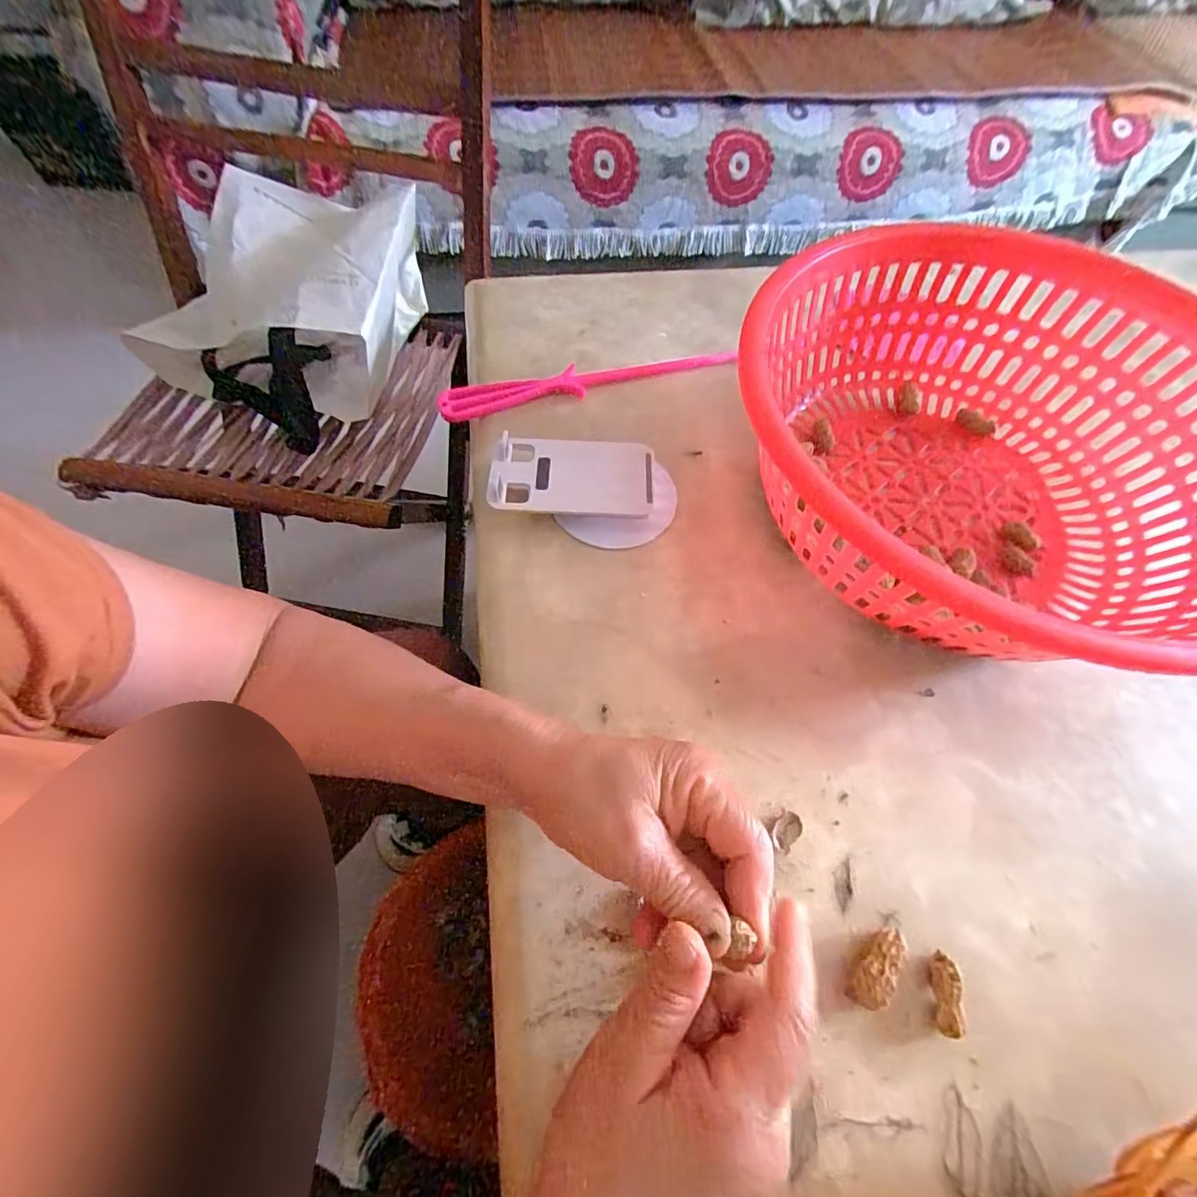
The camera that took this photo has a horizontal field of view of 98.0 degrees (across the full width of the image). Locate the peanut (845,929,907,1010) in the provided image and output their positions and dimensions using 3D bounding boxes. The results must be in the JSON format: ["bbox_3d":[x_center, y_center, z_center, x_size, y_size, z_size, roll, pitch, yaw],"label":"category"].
[{"bbox_3d":[0.136,0.182,0.258,0.017,0.017,0.039,36,67,15],"label":"peanut"}]

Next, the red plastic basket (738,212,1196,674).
[{"bbox_3d":[0.268,-0.096,0.358,0.297,0.125,0.322,1,62,-2],"label":"red plastic basket"}]

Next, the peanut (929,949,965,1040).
[{"bbox_3d":[0.168,0.194,0.255,0.010,0.016,0.033,11,62,3],"label":"peanut"}]

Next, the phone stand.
[{"bbox_3d":[-0.009,-0.082,0.381,0.131,0.028,0.076,5,62,0],"label":"phone stand"}]

